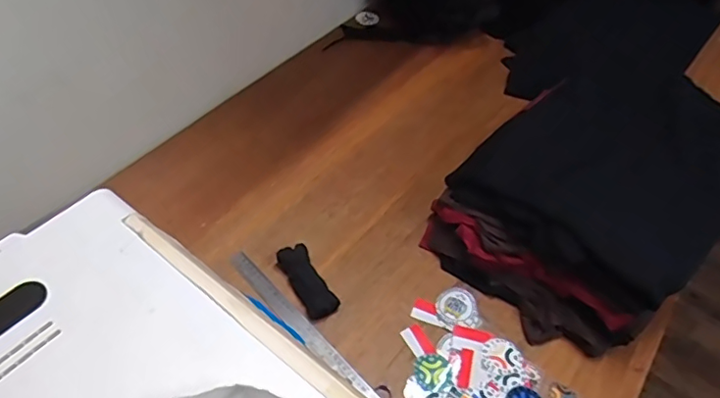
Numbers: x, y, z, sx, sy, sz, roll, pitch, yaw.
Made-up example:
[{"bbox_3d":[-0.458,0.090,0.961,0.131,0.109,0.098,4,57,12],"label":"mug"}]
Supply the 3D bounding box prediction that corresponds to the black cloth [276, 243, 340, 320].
[{"bbox_3d":[-0.081,0.128,0.849,0.048,0.028,0.124,-24,56,-21],"label":"black cloth"}]

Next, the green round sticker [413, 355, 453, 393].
[{"bbox_3d":[0.104,0.248,0.782,0.052,0.008,0.052,2,51,-2],"label":"green round sticker"}]

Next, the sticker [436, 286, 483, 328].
[{"bbox_3d":[0.149,0.166,0.847,0.063,0.006,0.070,-4,51,-7],"label":"sticker"}]

